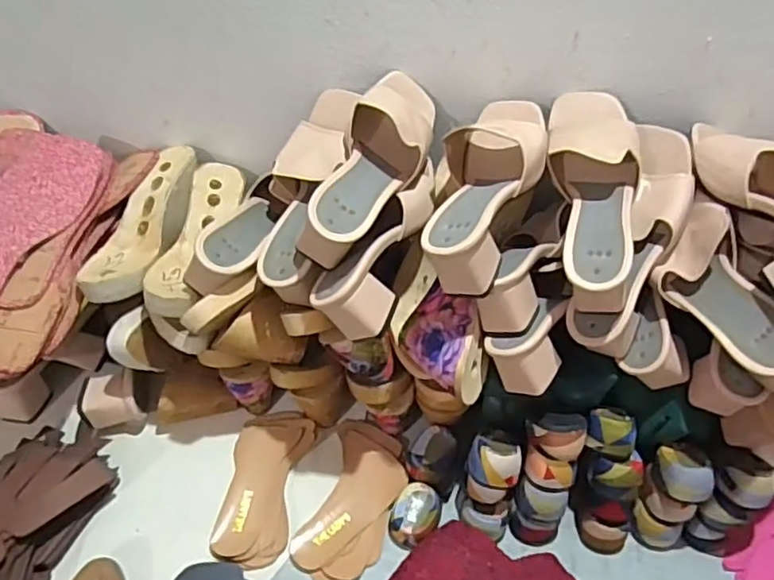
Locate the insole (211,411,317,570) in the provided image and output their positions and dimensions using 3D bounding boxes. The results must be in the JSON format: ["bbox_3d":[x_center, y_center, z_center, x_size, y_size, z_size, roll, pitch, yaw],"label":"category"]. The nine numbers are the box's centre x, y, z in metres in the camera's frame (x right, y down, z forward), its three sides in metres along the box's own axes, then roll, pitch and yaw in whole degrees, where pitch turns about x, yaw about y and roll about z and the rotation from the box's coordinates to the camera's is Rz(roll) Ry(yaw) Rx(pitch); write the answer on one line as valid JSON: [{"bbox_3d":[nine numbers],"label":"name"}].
[{"bbox_3d":[-0.140,0.215,0.704,0.084,0.015,0.176,8,46,6],"label":"insole"}]

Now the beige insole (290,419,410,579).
[{"bbox_3d":[-0.035,0.235,0.702,0.089,0.007,0.187,13,47,11],"label":"beige insole"}]

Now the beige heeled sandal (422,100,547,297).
[{"bbox_3d":[0.098,-0.098,0.606,0.095,0.096,0.229,11,47,9],"label":"beige heeled sandal"}]

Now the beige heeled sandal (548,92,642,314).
[{"bbox_3d":[0.201,-0.100,0.605,0.086,0.087,0.234,4,66,2],"label":"beige heeled sandal"}]

